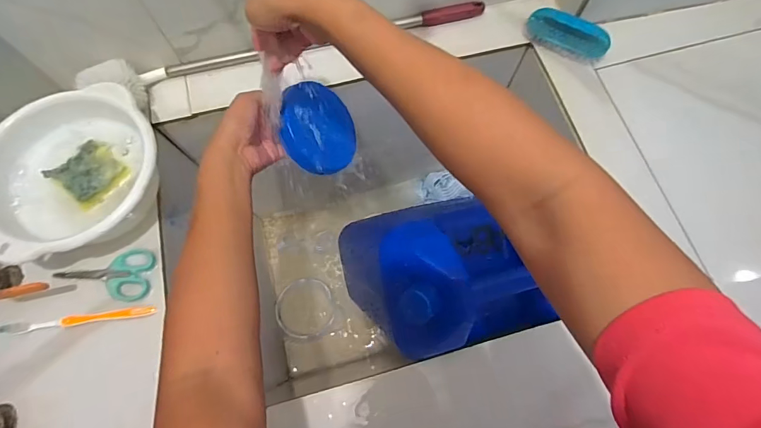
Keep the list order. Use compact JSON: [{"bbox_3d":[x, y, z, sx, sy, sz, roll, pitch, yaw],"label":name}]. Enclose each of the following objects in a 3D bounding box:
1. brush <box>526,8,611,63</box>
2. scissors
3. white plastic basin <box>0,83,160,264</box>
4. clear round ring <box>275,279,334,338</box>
[{"bbox_3d":[0.279,-0.266,0.602,0.123,0.040,0.039,27,73,9],"label":"brush"},{"bbox_3d":[-0.340,0.072,0.498,0.116,0.010,0.062,2,71,1],"label":"scissors"},{"bbox_3d":[-0.363,-0.044,0.493,0.198,0.096,0.180,0,71,0],"label":"white plastic basin"},{"bbox_3d":[-0.166,0.202,0.875,0.126,0.010,0.130,0,71,0],"label":"clear round ring"}]

